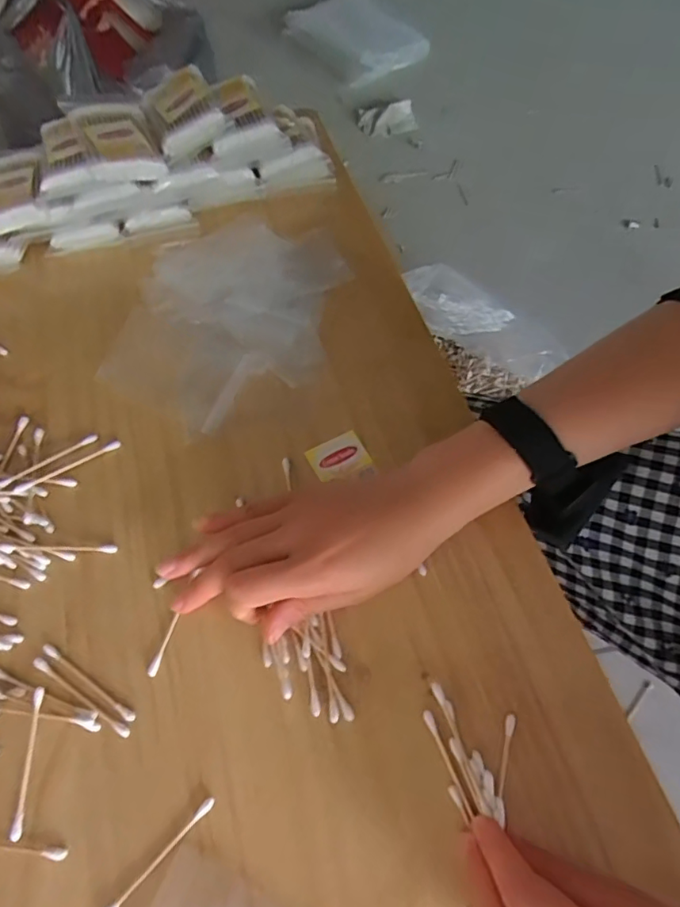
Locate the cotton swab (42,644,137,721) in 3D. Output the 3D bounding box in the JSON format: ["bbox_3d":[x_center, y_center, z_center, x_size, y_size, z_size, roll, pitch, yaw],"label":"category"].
[{"bbox_3d":[-0.145,0.130,0.305,0.071,0.004,0.005,30,67,14],"label":"cotton swab"}]

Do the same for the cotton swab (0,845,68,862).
[{"bbox_3d":[-0.175,0.200,0.272,0.071,0.004,0.006,7,63,2],"label":"cotton swab"}]

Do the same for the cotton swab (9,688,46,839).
[{"bbox_3d":[-0.168,0.165,0.287,0.006,0.005,0.071,-2,63,-2],"label":"cotton swab"}]

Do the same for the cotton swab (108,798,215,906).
[{"bbox_3d":[-0.092,0.205,0.270,0.005,0.004,0.070,41,70,18],"label":"cotton swab"}]

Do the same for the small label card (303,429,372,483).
[{"bbox_3d":[0.000,0.002,0.372,0.038,0.004,0.029,-27,67,-14],"label":"small label card"}]

